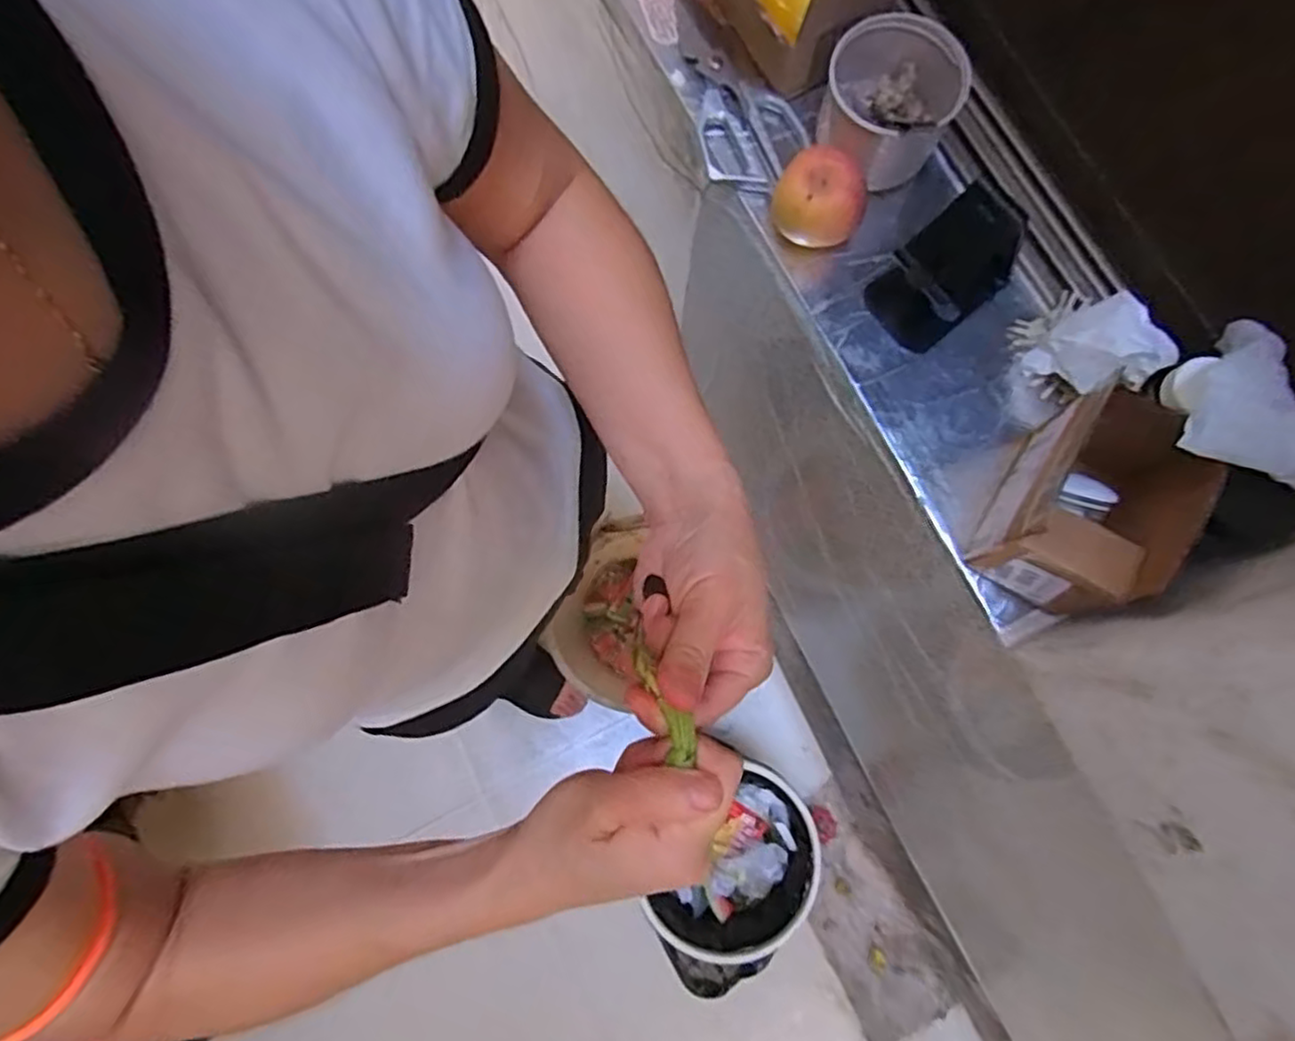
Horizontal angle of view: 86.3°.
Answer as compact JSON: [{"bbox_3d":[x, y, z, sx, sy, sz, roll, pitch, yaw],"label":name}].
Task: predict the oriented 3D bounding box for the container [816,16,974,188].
[{"bbox_3d":[0.196,-0.334,0.573,0.109,0.098,0.099,18,79,3],"label":"container"}]

